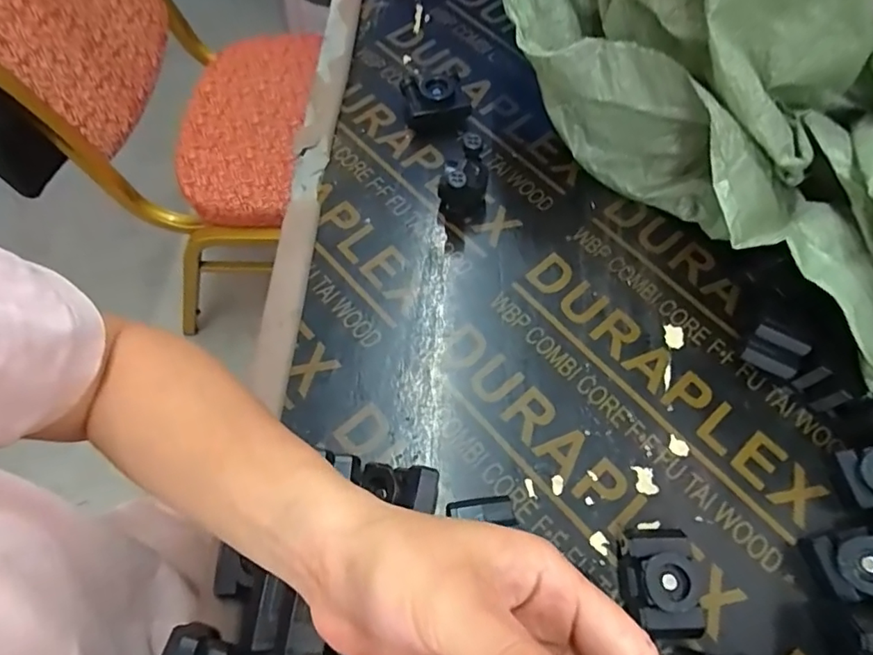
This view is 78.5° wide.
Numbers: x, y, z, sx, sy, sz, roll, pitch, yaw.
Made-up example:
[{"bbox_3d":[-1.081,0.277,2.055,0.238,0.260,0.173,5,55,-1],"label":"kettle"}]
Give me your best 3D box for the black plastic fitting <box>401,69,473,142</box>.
[{"bbox_3d":[-0.001,-0.211,0.497,0.056,0.040,0.052,-11,65,-5],"label":"black plastic fitting"}]

